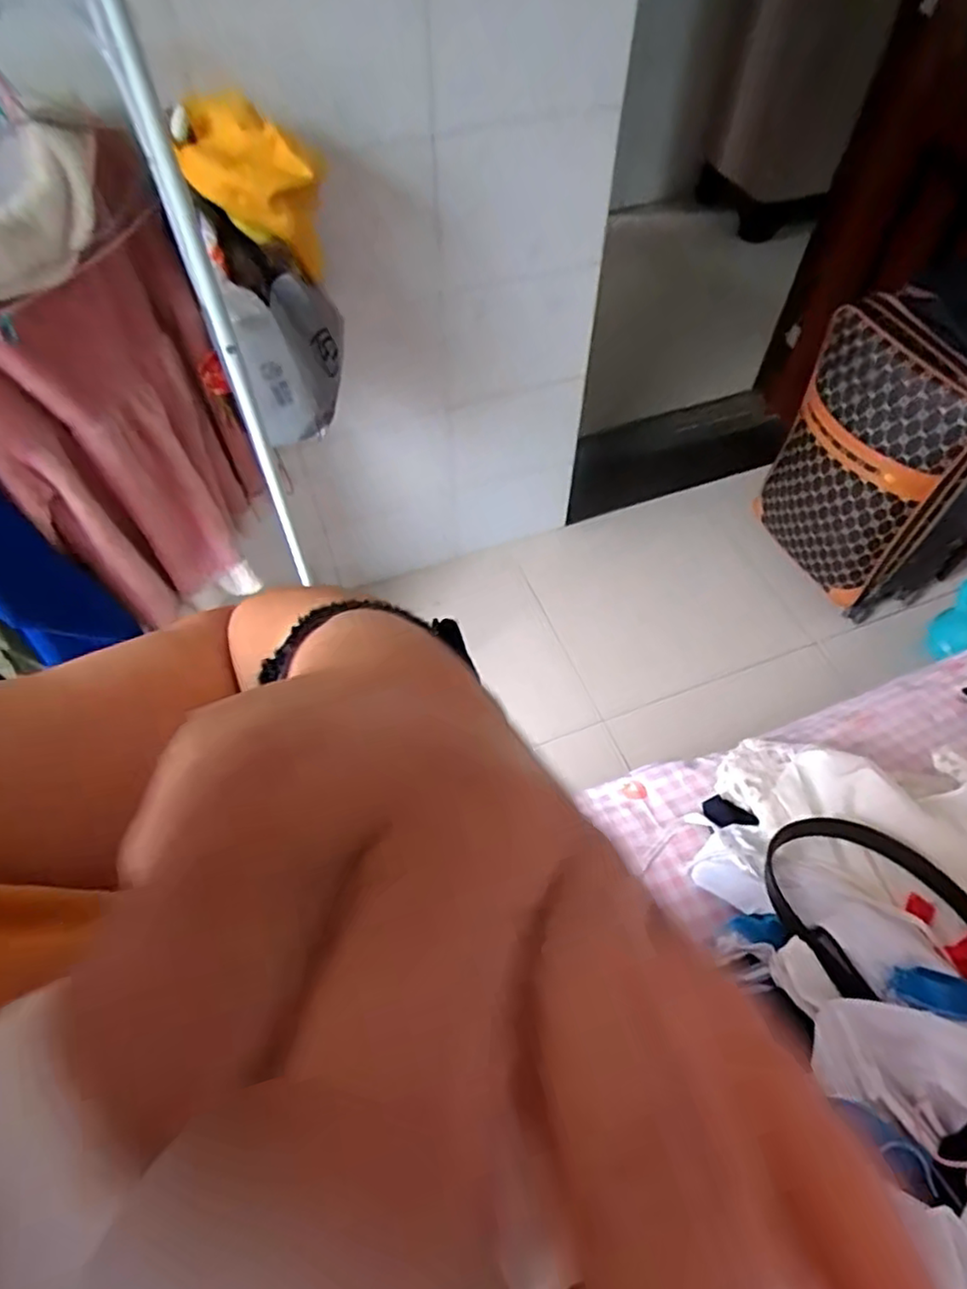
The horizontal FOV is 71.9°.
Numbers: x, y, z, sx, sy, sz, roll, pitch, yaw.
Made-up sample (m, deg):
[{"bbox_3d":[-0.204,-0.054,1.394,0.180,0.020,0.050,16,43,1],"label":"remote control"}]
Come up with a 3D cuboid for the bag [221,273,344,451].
[{"bbox_3d":[-0.266,-0.404,0.955,0.135,0.211,0.104,-10,57,-5],"label":"bag"}]

